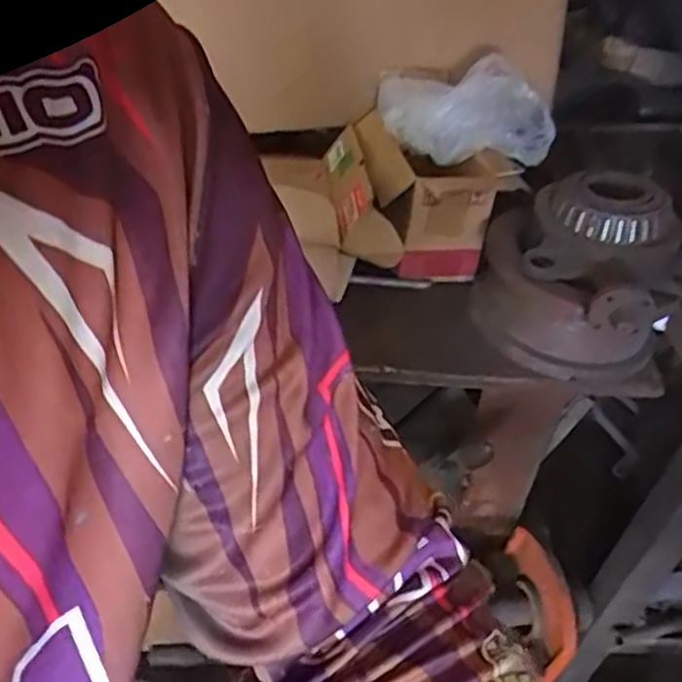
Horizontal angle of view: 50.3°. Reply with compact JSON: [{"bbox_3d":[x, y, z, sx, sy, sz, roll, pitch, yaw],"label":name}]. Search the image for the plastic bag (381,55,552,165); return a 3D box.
[{"bbox_3d":[0.145,-0.278,0.879,0.224,0.099,0.092,19,41,7],"label":"plastic bag"}]

